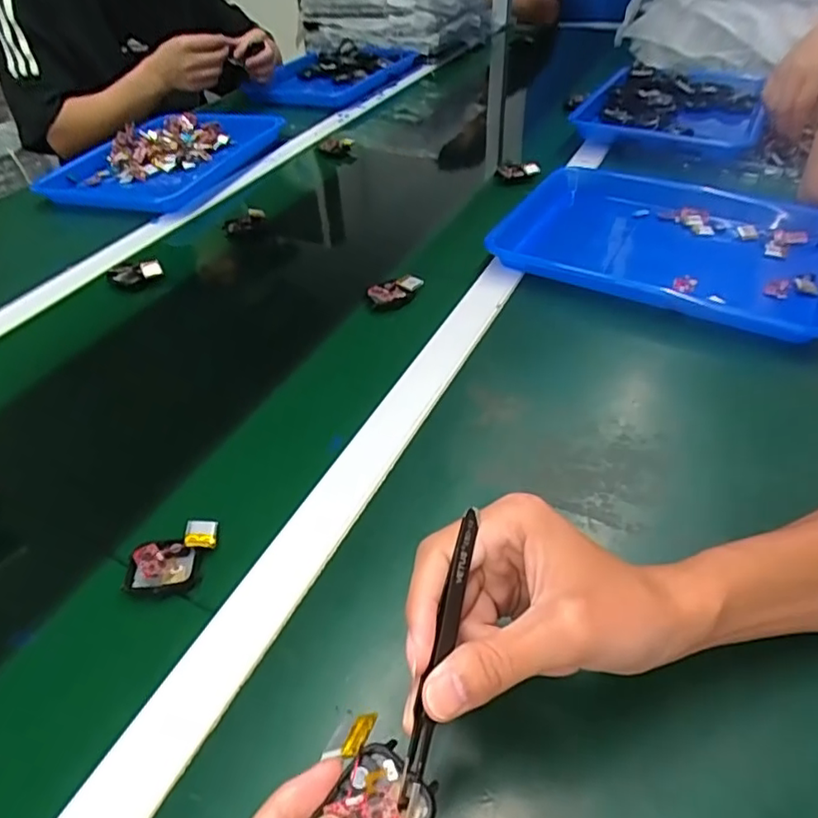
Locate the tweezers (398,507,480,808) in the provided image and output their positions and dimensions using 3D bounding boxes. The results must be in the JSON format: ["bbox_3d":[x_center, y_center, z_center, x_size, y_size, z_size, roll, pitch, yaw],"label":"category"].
[{"bbox_3d":[0.013,0.096,0.239,0.008,0.010,0.114,11,71,14],"label":"tweezers"}]

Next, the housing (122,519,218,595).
[{"bbox_3d":[-0.153,0.093,0.380,0.046,0.008,0.052,4,44,8],"label":"housing"}]

